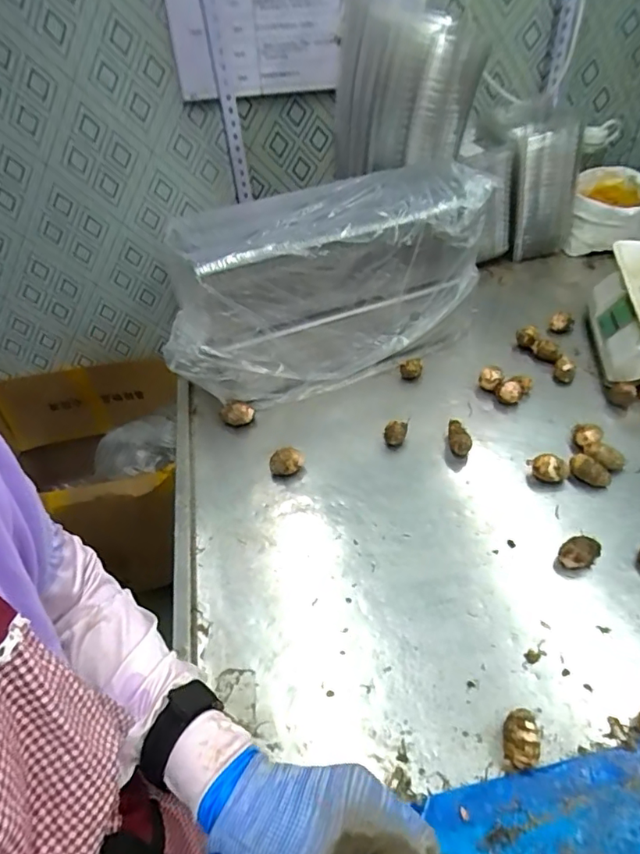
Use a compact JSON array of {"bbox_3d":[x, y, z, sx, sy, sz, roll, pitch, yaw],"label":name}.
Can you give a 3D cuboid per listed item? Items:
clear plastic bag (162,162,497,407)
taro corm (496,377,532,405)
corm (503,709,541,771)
[{"bbox_3d":[-0.001,-0.213,0.866,0.508,0.289,0.190,-22,49,-15],"label":"clear plastic bag"},{"bbox_3d":[0.318,-0.064,0.852,0.063,0.040,0.033,-36,53,-26],"label":"taro corm"},{"bbox_3d":[0.197,0.307,0.513,0.032,0.035,0.048,2,46,8],"label":"corm"}]

